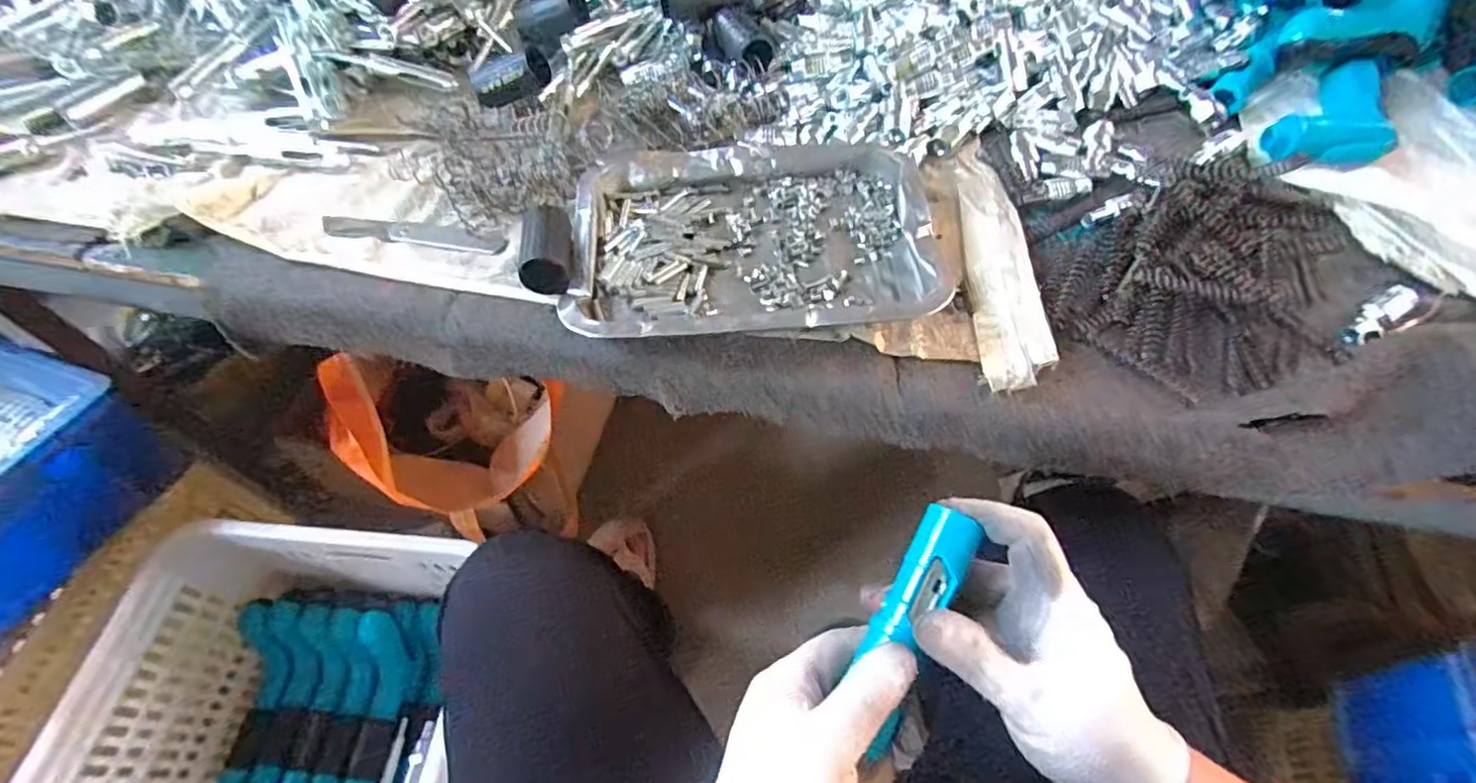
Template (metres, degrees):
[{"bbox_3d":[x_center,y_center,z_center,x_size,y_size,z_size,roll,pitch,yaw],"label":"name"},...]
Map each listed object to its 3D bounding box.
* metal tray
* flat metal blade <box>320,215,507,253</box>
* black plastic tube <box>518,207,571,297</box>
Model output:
[{"bbox_3d":[0.011,-0.112,0.448,0.247,0.028,0.184,-5,57,-2],"label":"metal tray"},{"bbox_3d":[-0.246,-0.120,0.483,0.145,0.004,0.023,7,58,6],"label":"flat metal blade"},{"bbox_3d":[-0.131,-0.096,0.439,0.033,0.027,0.064,-6,57,-2],"label":"black plastic tube"}]

